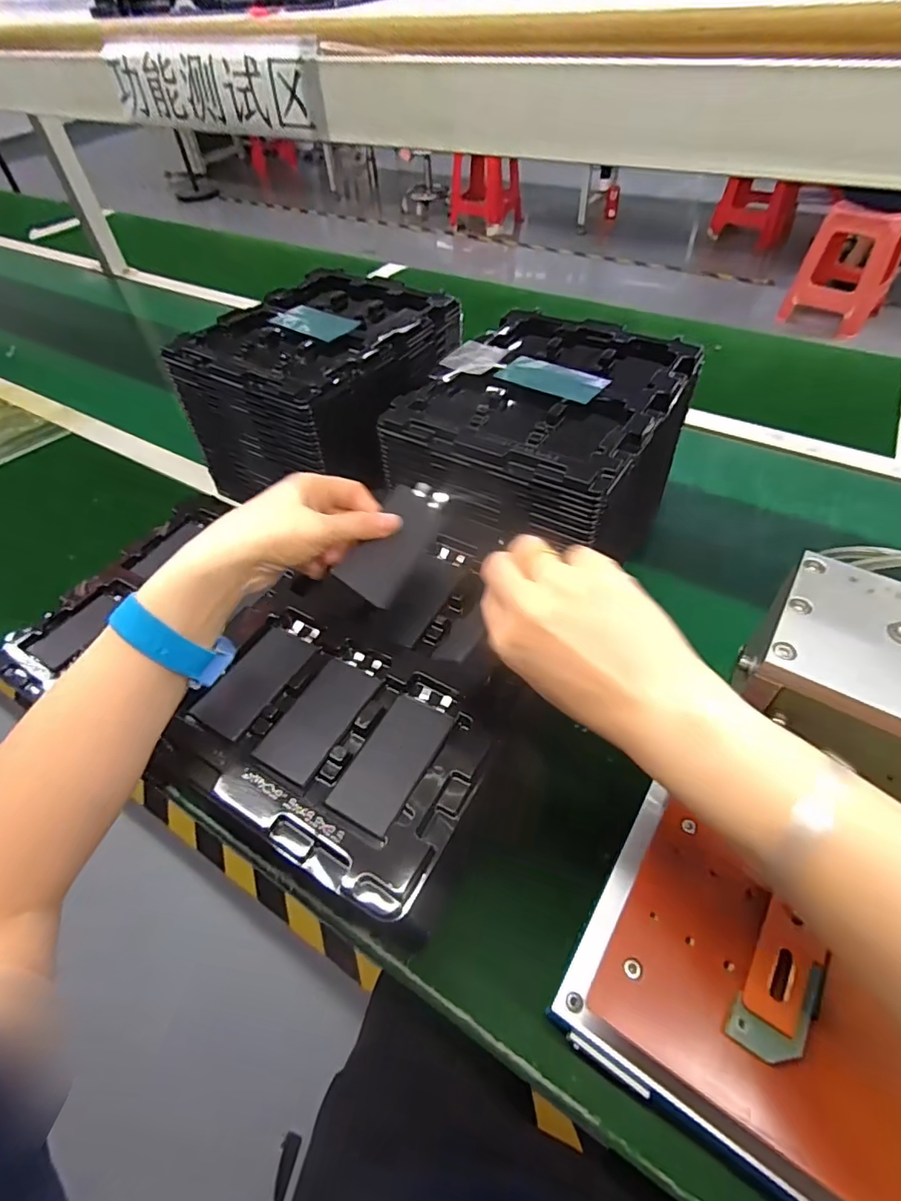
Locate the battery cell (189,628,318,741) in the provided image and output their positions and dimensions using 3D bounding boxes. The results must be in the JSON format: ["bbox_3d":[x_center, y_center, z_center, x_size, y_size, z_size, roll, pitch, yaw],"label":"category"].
[{"bbox_3d":[-0.136,0.054,0.379,0.044,0.004,0.084,22,55,20],"label":"battery cell"}]

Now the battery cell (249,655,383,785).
[{"bbox_3d":[-0.086,0.075,0.356,0.047,0.004,0.085,21,54,19],"label":"battery cell"}]

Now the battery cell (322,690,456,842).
[{"bbox_3d":[-0.033,0.096,0.339,0.044,0.006,0.093,22,55,20],"label":"battery cell"}]

